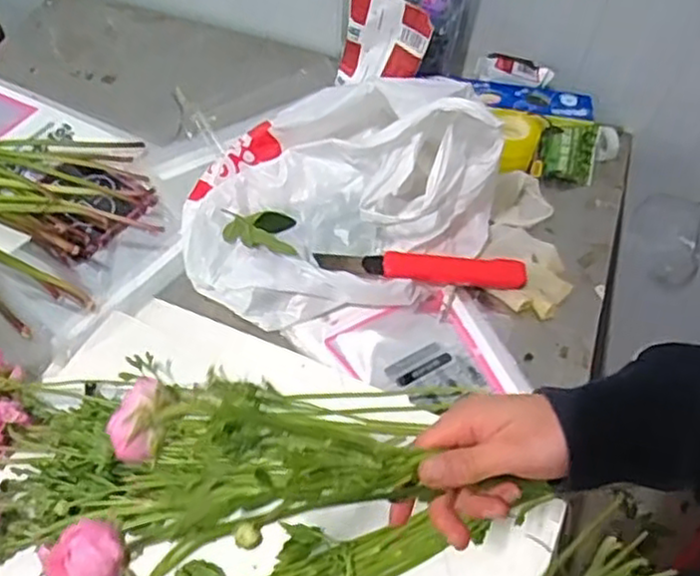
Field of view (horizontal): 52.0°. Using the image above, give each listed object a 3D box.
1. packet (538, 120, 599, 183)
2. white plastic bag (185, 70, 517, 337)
[{"bbox_3d":[0.249,-0.154,0.811,0.065,0.069,0.015,2,12,-5],"label":"packet"},{"bbox_3d":[-0.022,-0.109,0.698,0.295,0.155,0.245,-18,59,-15],"label":"white plastic bag"}]

